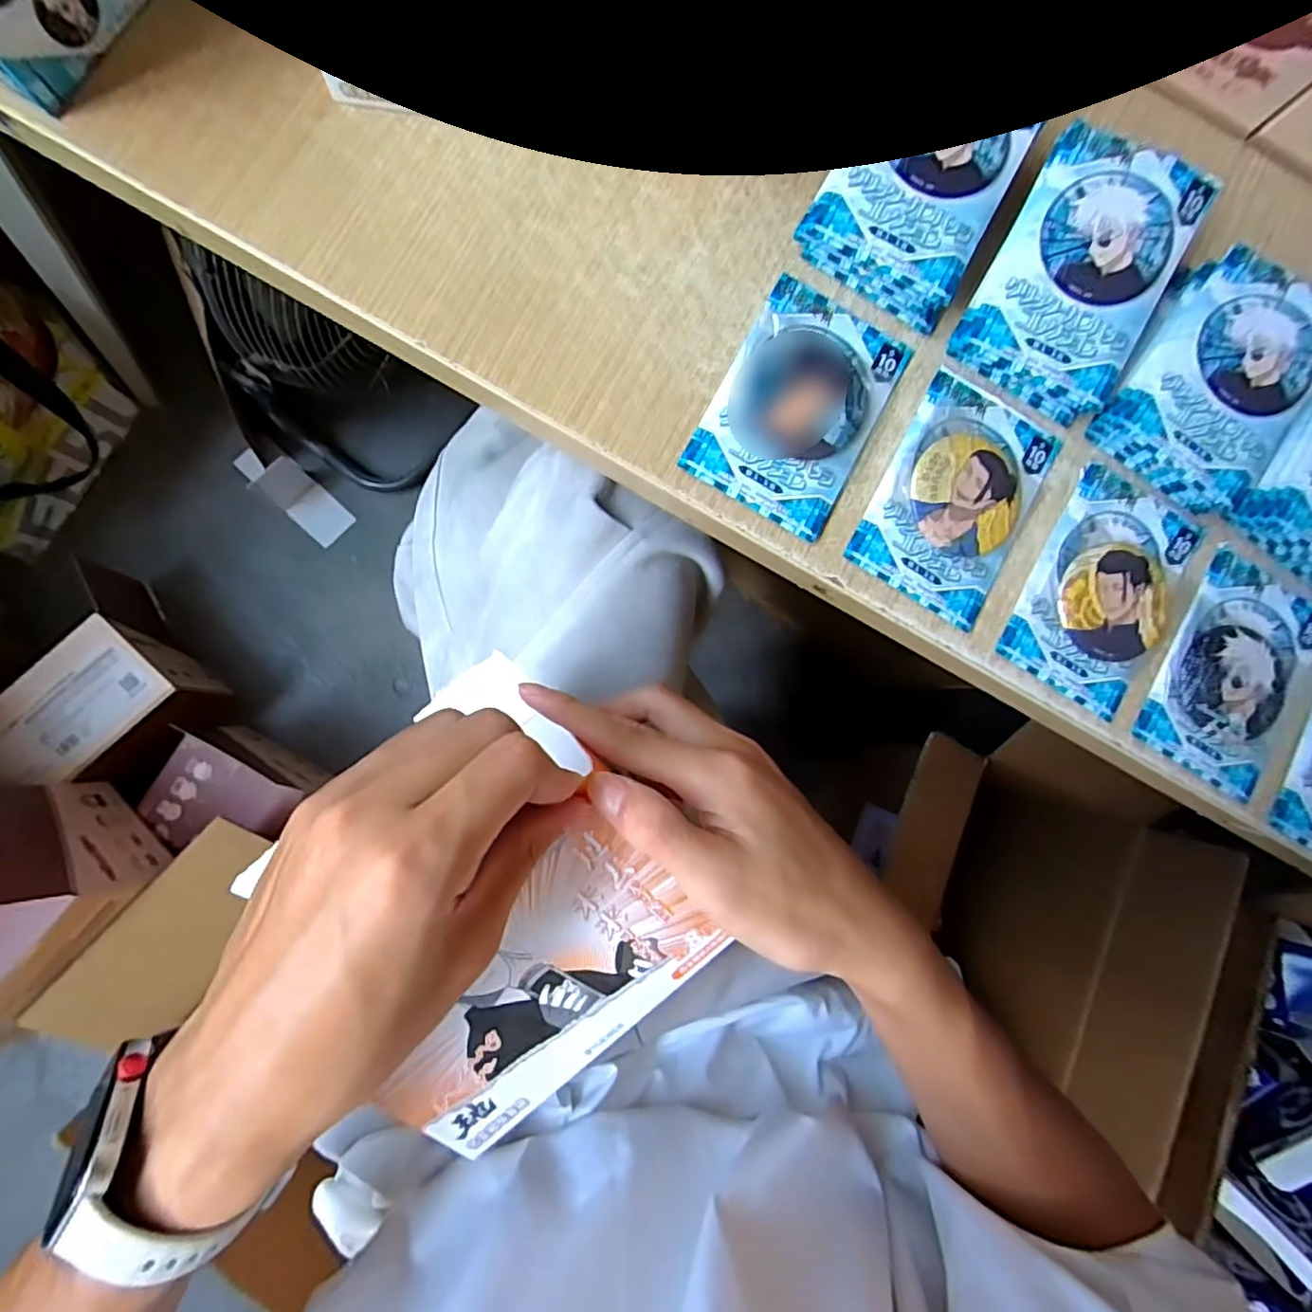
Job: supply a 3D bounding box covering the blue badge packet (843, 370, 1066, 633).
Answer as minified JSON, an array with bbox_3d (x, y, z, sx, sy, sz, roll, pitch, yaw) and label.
[{"bbox_3d":[0.139,-0.074,0.285,0.068,0.008,0.105,29,83,-5],"label":"blue badge packet"}]

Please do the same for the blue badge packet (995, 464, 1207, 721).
[{"bbox_3d":[0.213,-0.032,0.295,0.071,0.009,0.104,29,83,-5],"label":"blue badge packet"}]

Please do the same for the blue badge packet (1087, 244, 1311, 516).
[{"bbox_3d":[0.261,-0.127,0.288,0.075,0.026,0.100,38,83,-3],"label":"blue badge packet"}]

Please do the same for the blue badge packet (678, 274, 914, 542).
[{"bbox_3d":[0.066,-0.112,0.279,0.072,0.010,0.105,28,83,-5],"label":"blue badge packet"}]

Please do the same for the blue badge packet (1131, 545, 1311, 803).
[{"bbox_3d":[0.278,0.007,0.301,0.072,0.010,0.105,31,83,-4],"label":"blue badge packet"}]

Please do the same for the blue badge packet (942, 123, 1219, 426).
[{"bbox_3d":[0.188,-0.171,0.280,0.070,0.020,0.103,28,95,1],"label":"blue badge packet"}]

